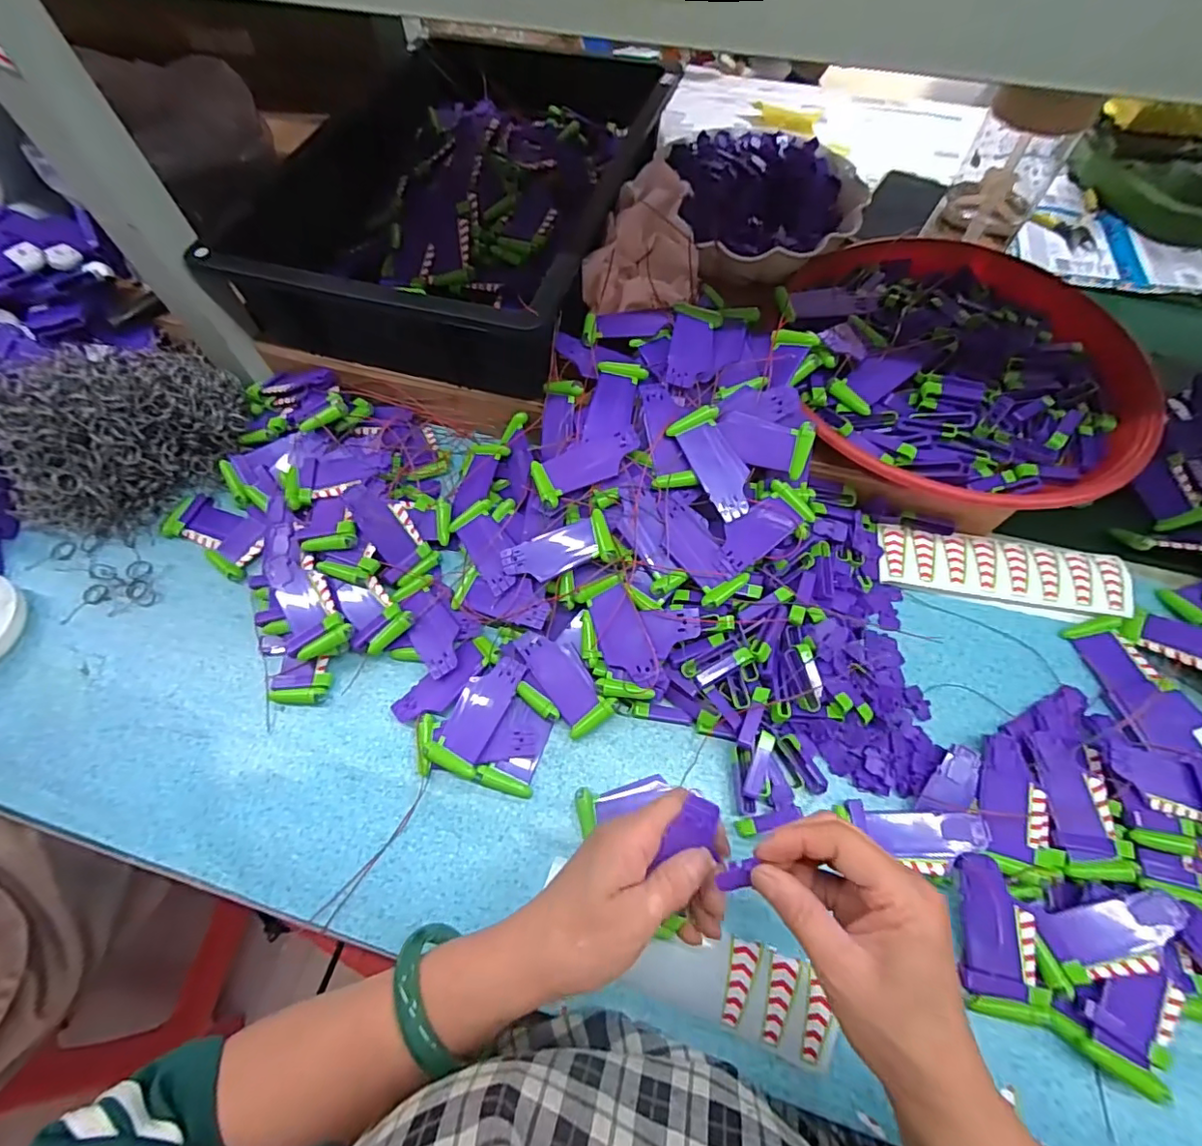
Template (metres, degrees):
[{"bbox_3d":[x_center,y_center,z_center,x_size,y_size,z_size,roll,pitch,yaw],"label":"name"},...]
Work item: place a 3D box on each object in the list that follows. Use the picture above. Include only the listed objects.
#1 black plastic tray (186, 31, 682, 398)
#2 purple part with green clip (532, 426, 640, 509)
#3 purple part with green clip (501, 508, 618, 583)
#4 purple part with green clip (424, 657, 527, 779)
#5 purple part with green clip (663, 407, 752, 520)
[{"bbox_3d":[-0.134,-0.373,0.523,0.317,0.069,0.418,17,64,10],"label":"black plastic tray"},{"bbox_3d":[-0.012,-0.090,0.435,0.089,0.013,0.043,-27,65,1],"label":"purple part with green clip"},{"bbox_3d":[-0.034,-0.018,0.426,0.089,0.014,0.041,-15,62,13],"label":"purple part with green clip"},{"bbox_3d":[-0.093,0.106,0.409,0.040,0.019,0.088,21,65,11],"label":"purple part with green clip"},{"bbox_3d":[0.091,-0.087,0.422,0.039,0.005,0.089,-32,84,0],"label":"purple part with green clip"}]

